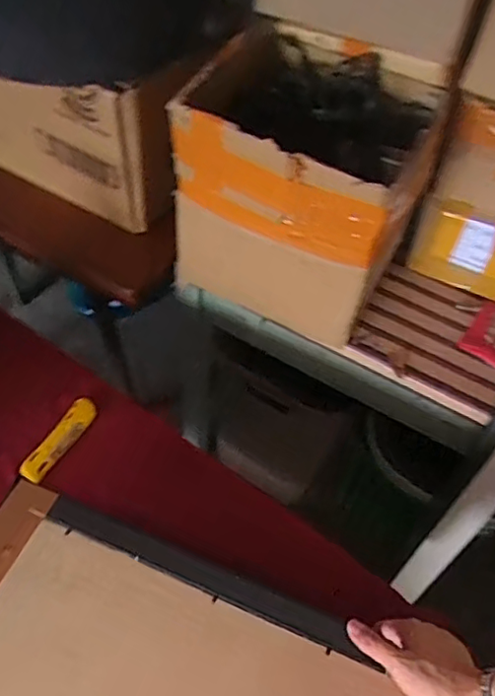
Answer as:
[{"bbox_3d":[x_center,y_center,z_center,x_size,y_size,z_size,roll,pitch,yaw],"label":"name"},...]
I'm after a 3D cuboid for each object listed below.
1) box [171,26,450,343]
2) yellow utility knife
[{"bbox_3d":[0.066,-0.234,0.843,0.325,0.308,0.287,24,55,12],"label":"box"},{"bbox_3d":[-0.245,0.118,0.757,0.037,0.013,0.125,28,56,15],"label":"yellow utility knife"}]

